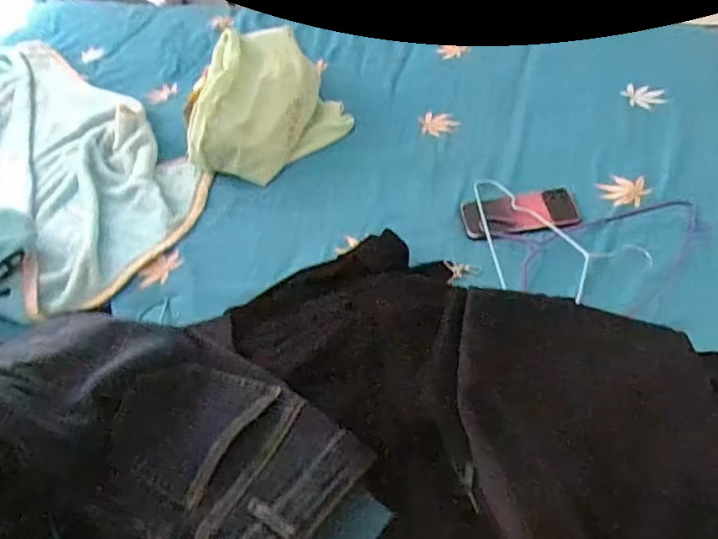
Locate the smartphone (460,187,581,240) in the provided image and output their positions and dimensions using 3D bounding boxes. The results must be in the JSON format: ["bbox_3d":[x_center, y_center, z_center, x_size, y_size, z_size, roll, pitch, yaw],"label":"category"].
[{"bbox_3d":[0.229,-0.080,0.848,0.155,0.012,0.081,-9,47,3],"label":"smartphone"}]

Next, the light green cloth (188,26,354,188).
[{"bbox_3d":[-0.145,-0.282,1.004,0.238,0.141,0.267,-1,46,9],"label":"light green cloth"}]

